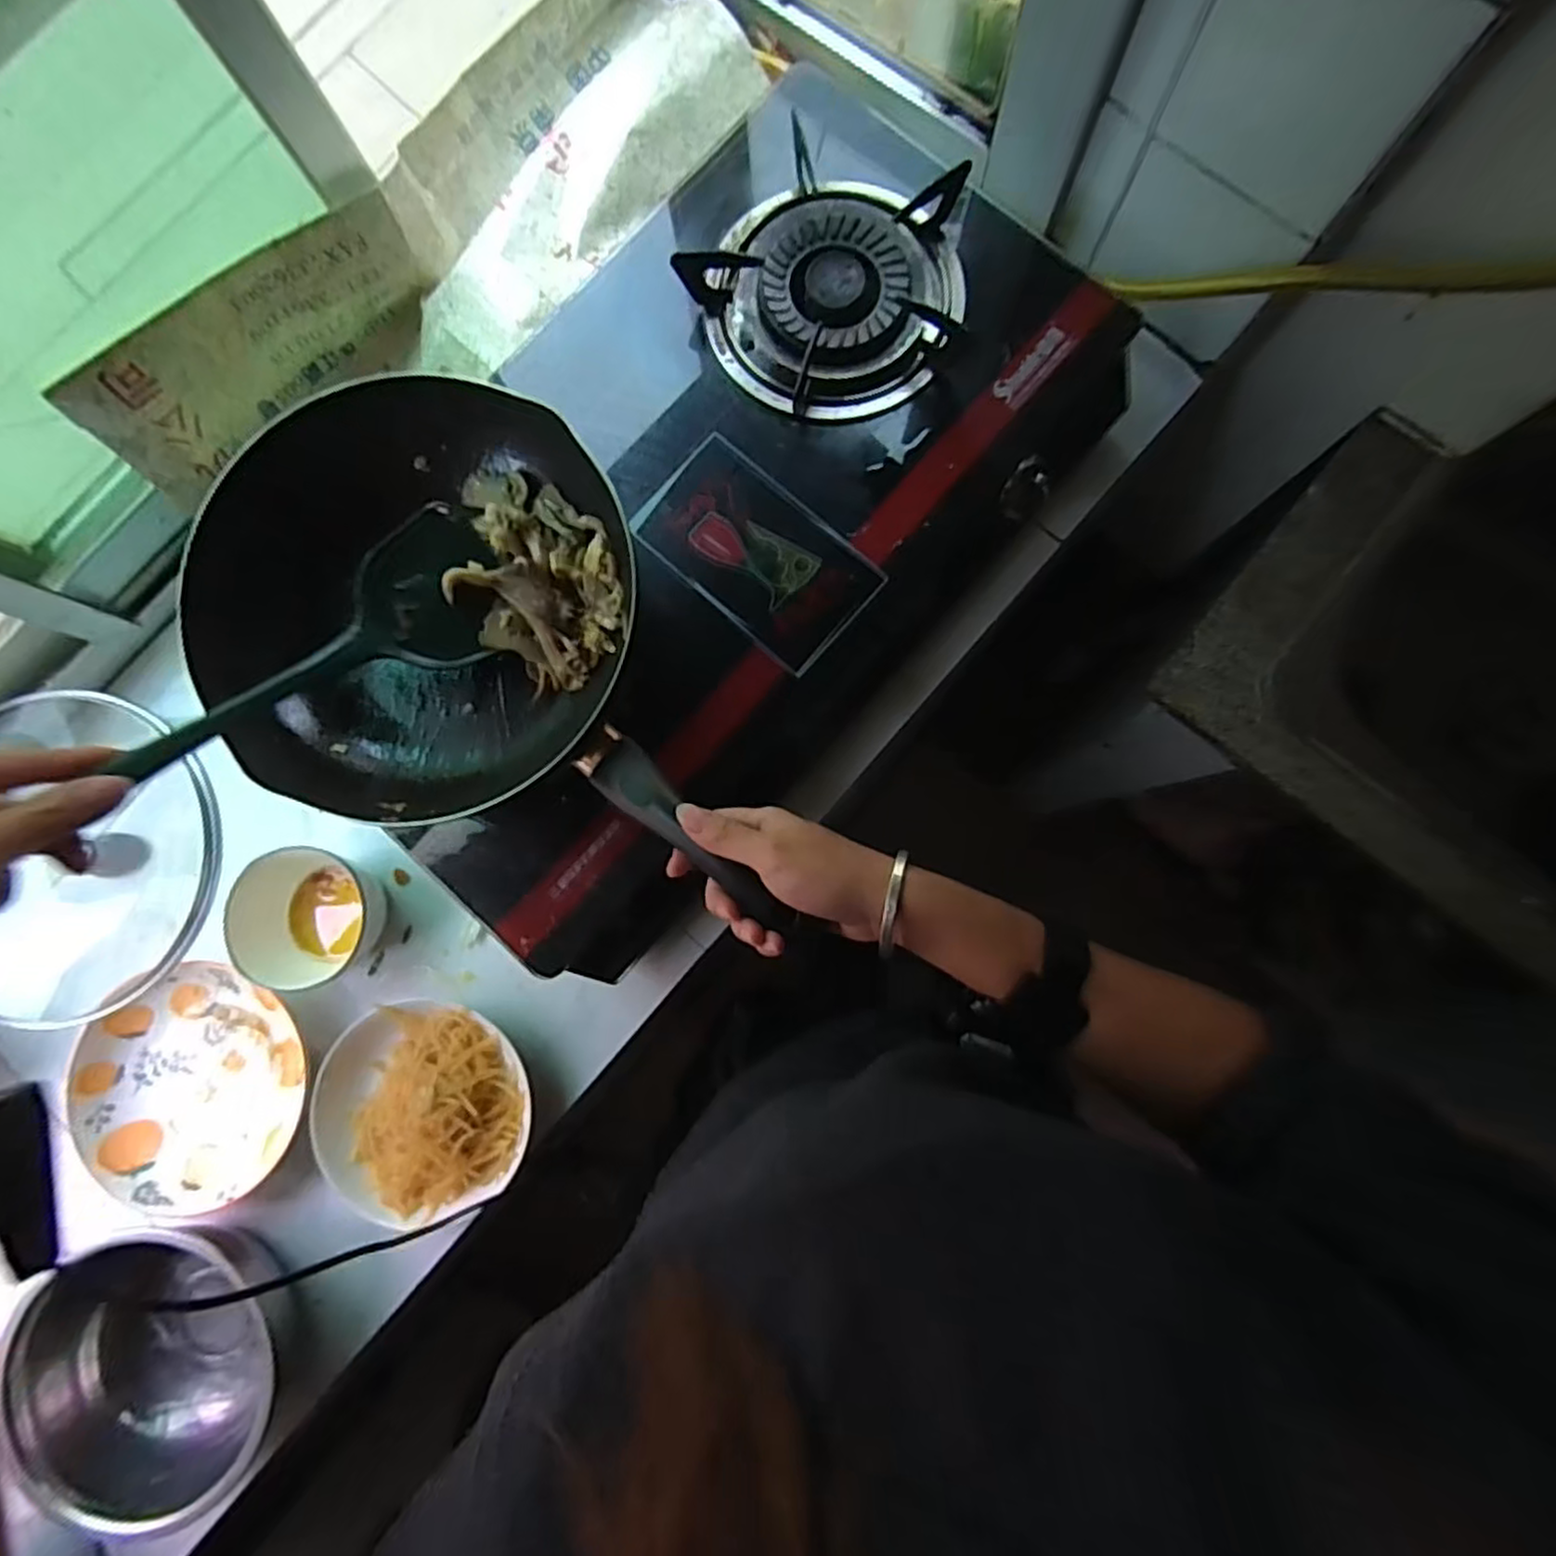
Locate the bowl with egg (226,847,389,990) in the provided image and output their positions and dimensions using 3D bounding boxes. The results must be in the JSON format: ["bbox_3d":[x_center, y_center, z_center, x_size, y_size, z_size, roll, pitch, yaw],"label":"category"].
[{"bbox_3d":[-0.403,0.113,0.617,0.096,0.056,0.114,-37,84,-2],"label":"bowl with egg"}]

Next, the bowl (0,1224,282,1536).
[{"bbox_3d":[-0.484,0.459,0.567,0.166,0.073,0.197,-29,83,-1],"label":"bowl"}]

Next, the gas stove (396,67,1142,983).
[{"bbox_3d":[-0.049,-0.230,0.591,0.405,0.116,0.744,40,86,6],"label":"gas stove"}]

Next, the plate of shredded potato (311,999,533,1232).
[{"bbox_3d":[-0.295,0.278,0.606,0.170,0.045,0.169,0,83,2],"label":"plate of shredded potato"}]

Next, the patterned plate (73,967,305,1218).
[{"bbox_3d":[-0.500,0.269,0.616,0.184,0.029,0.184,0,83,2],"label":"patterned plate"}]

